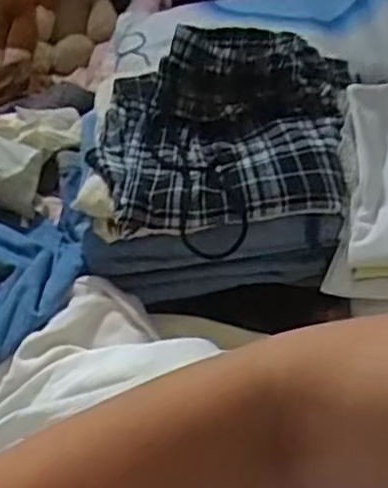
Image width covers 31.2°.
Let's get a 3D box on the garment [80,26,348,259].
[{"bbox_3d":[0.027,-0.124,0.675,0.234,0.095,0.251,2,41,10],"label":"garment"}]

